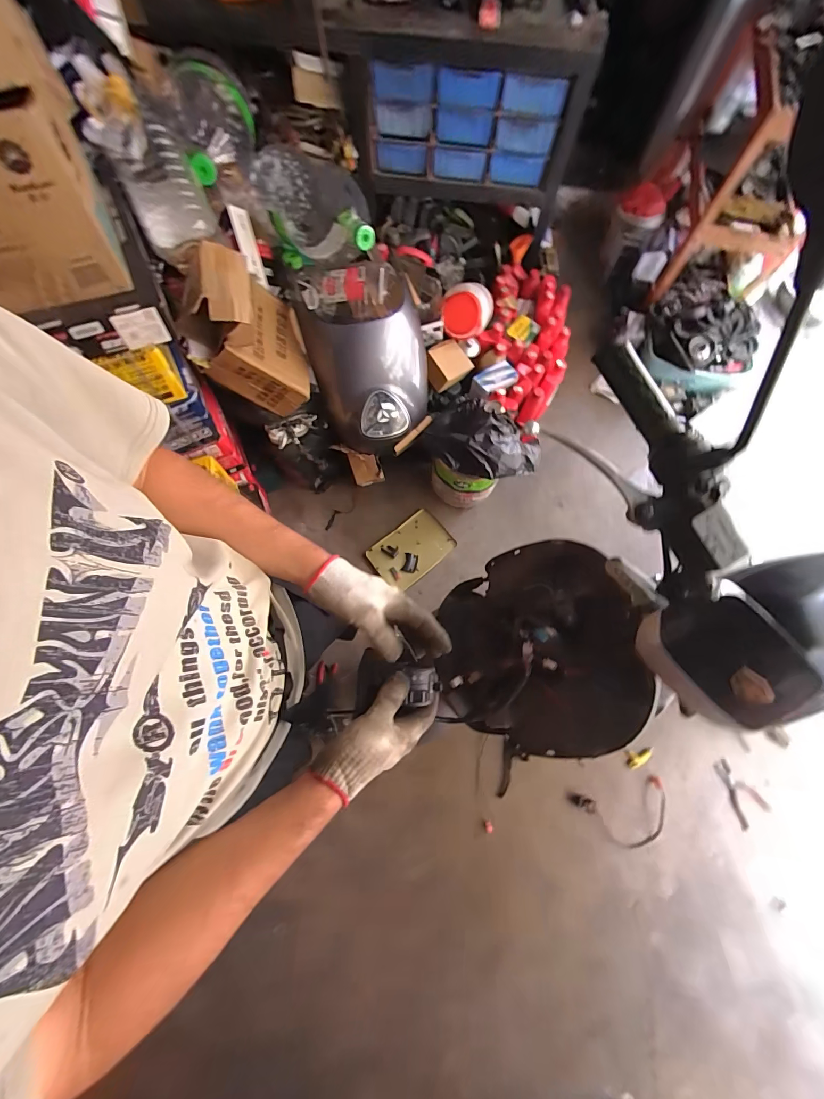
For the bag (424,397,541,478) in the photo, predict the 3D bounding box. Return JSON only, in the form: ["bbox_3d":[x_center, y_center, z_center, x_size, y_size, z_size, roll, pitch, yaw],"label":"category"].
[{"bbox_3d":[0.232,-0.362,1.270,0.384,0.171,0.230,26,73,7],"label":"bag"}]

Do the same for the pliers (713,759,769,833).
[{"bbox_3d":[1.086,0.793,1.295,0.106,0.023,0.217,-19,74,-7],"label":"pliers"}]

